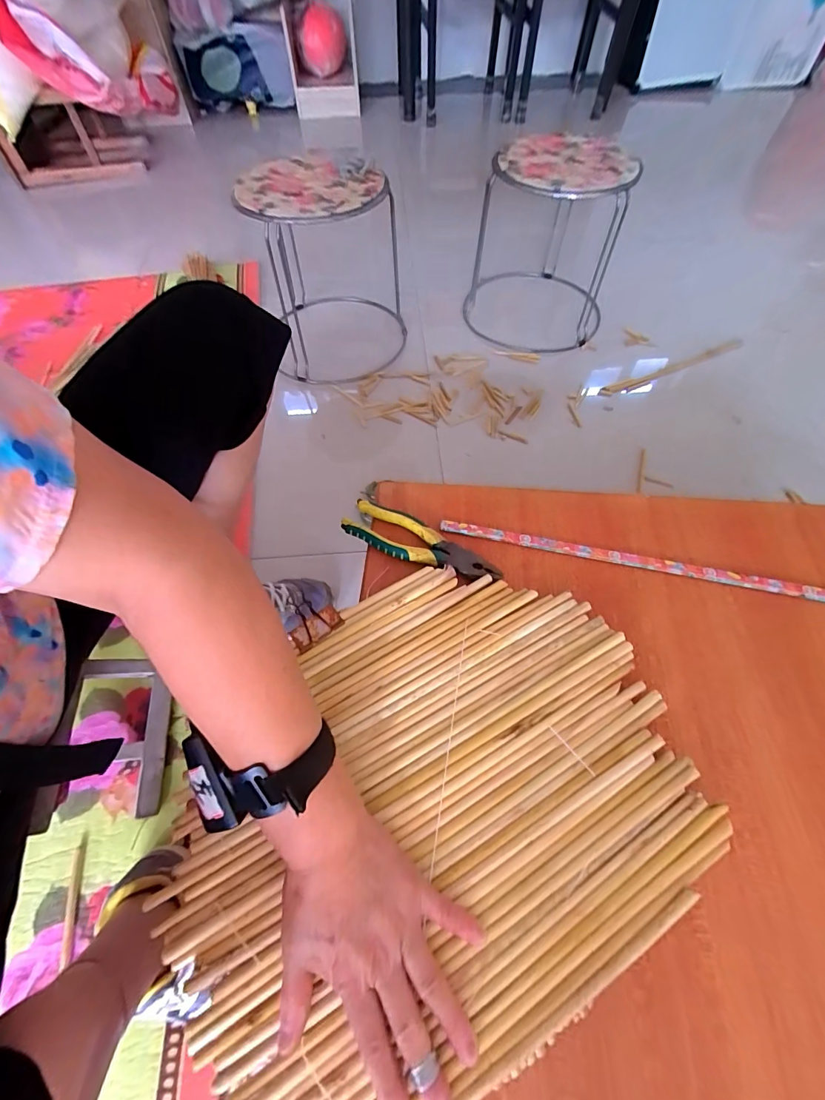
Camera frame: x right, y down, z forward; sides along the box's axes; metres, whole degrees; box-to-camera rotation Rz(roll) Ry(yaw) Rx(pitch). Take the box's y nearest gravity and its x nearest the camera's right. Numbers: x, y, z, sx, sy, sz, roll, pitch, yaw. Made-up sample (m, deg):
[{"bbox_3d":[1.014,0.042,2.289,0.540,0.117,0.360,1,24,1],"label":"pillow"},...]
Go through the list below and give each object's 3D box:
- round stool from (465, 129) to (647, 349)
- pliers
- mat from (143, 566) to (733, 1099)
[{"bbox_3d":[0.344,-0.735,0.990,0.372,0.329,0.385,0,61,1],"label":"round stool"},{"bbox_3d":[0.010,-0.003,0.472,0.183,0.023,0.048,24,64,13],"label":"pliers"},{"bbox_3d":[0.014,0.195,0.346,0.423,0.021,0.319,-26,66,-14],"label":"mat"}]

